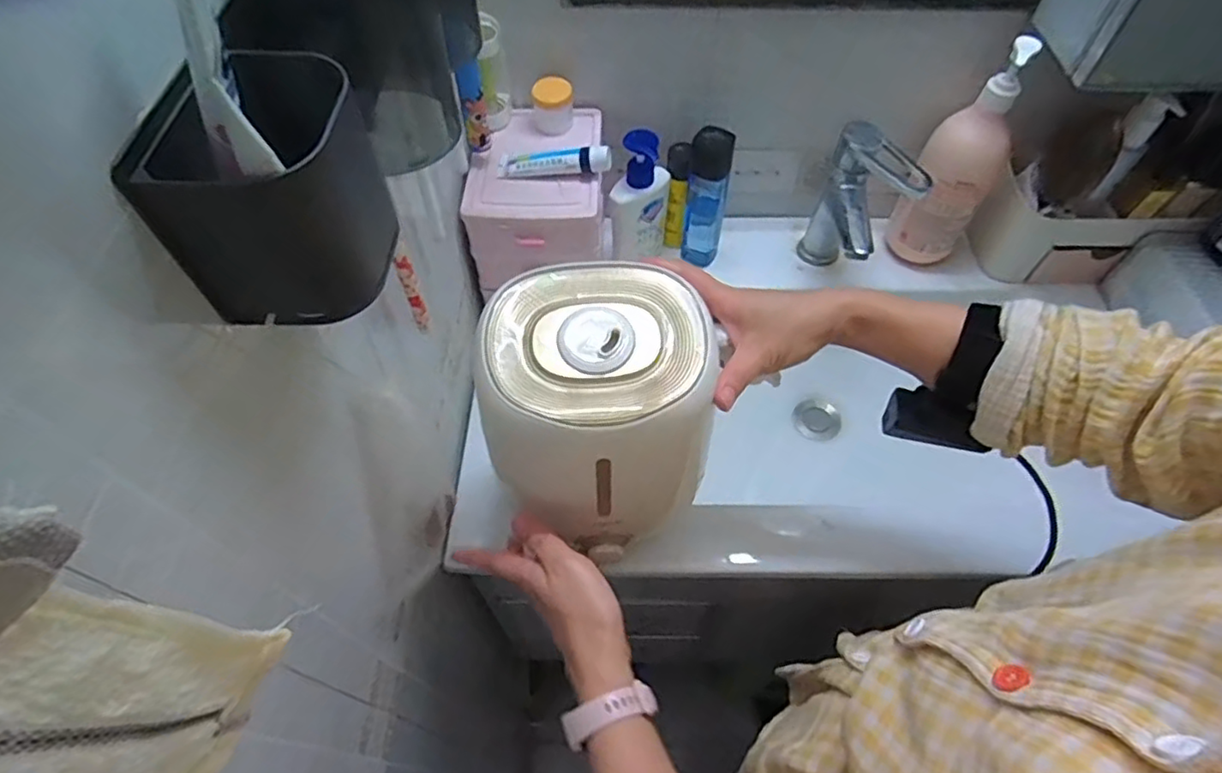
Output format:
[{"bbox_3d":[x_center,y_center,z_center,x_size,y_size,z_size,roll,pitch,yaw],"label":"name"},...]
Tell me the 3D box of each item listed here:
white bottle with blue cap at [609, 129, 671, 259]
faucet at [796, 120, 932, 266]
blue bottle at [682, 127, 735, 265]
[{"bbox_3d":[0.034,-0.207,0.709,0.069,0.153,0.037,-39,64,-23],"label":"white bottle with blue cap"},{"bbox_3d":[0.270,-0.175,0.690,0.067,0.164,0.120,-7,56,-5],"label":"faucet"},{"bbox_3d":[0.108,-0.212,0.715,0.045,0.162,0.034,1,56,0],"label":"blue bottle"}]

